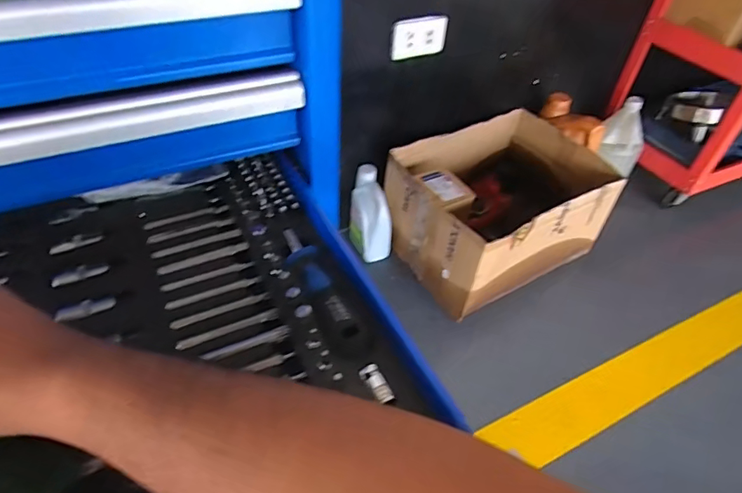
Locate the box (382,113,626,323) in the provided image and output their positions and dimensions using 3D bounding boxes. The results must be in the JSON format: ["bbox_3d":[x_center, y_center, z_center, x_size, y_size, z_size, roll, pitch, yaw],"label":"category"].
[{"bbox_3d":[0.301,-0.094,1.158,0.466,0.240,0.362,-23,51,-25],"label":"box"}]

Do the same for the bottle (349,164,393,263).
[{"bbox_3d":[-0.001,-0.073,1.135,0.071,0.195,0.126,-12,47,-16],"label":"bottle"}]

